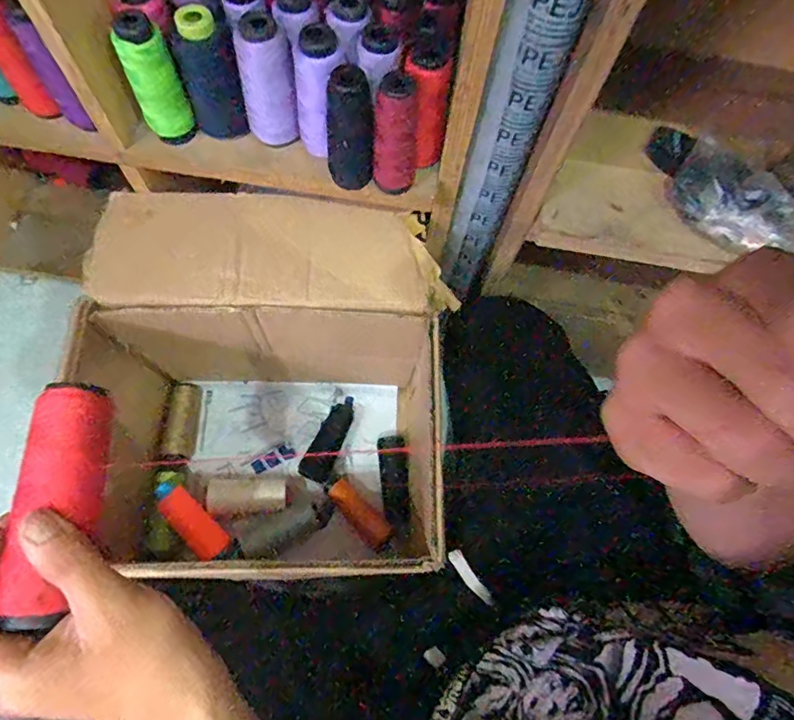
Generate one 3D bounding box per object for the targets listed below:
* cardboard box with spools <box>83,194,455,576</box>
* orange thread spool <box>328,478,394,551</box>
[{"bbox_3d":[-0.147,0.053,0.635,0.380,0.299,0.384,6,68,0],"label":"cardboard box with spools"},{"bbox_3d":[-0.049,0.213,0.706,0.040,0.036,0.103,-37,74,-16],"label":"orange thread spool"}]

